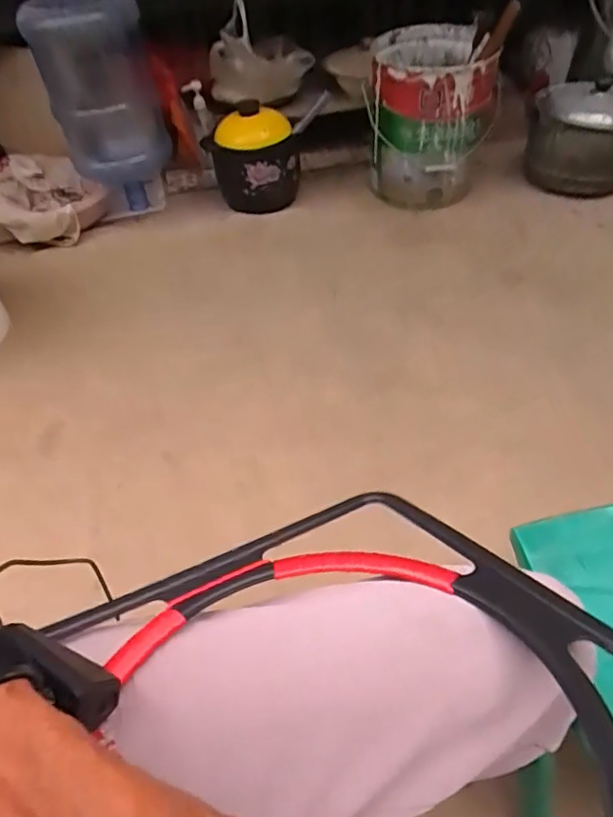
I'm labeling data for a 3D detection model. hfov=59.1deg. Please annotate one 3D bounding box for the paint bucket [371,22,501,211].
[{"bbox_3d":[0.303,-0.726,1.338,0.292,0.281,0.330,2,52,4],"label":"paint bucket"}]

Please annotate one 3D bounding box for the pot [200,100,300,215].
[{"bbox_3d":[-0.135,-0.621,1.367,0.215,0.208,0.188,-9,52,-4],"label":"pot"}]

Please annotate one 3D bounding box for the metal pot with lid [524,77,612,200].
[{"bbox_3d":[0.711,-0.687,1.363,0.283,0.203,0.255,14,53,13],"label":"metal pot with lid"}]

